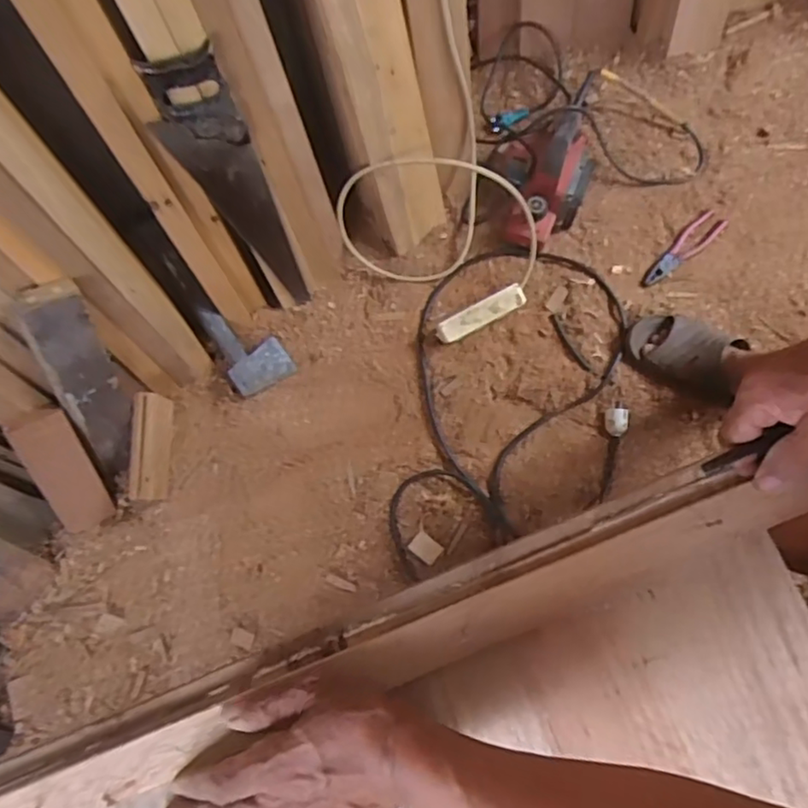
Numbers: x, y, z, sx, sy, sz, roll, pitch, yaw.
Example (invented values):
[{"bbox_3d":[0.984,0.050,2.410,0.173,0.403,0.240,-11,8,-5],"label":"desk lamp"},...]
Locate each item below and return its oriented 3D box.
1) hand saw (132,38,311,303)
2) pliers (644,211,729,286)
[{"bbox_3d":[-0.233,-0.284,0.912,0.097,0.457,0.021,-24,64,-3],"label":"hand saw"},{"bbox_3d":[0.499,-0.274,1.142,0.193,0.009,0.046,-44,82,-7],"label":"pliers"}]

